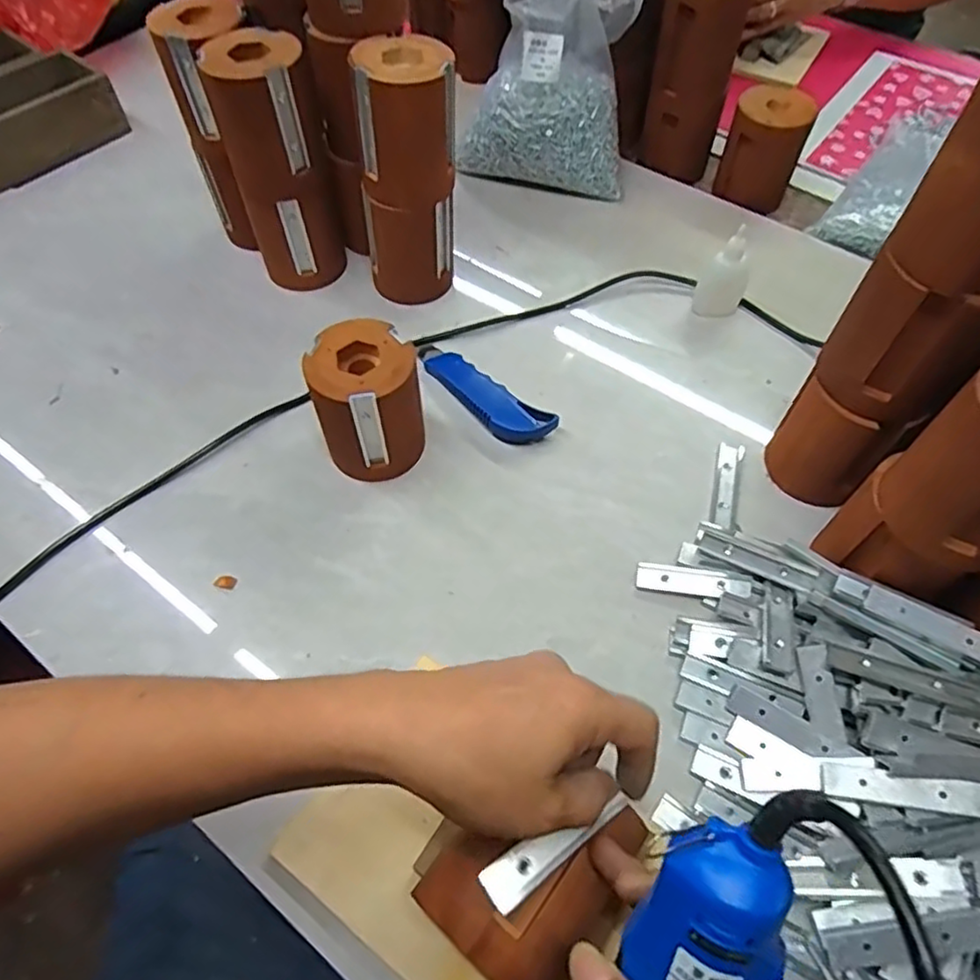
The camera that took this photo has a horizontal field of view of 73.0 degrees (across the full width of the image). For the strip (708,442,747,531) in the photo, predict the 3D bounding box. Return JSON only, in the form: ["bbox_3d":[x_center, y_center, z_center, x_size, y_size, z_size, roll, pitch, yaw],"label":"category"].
[{"bbox_3d":[0.189,-0.003,0.528,0.022,0.004,0.084,13,60,9],"label":"strip"}]

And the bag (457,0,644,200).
[{"bbox_3d":[0.070,-0.432,0.684,0.167,0.176,0.136,15,60,10],"label":"bag"}]

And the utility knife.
[{"bbox_3d":[-0.011,-0.082,0.566,0.148,0.019,0.040,36,66,21],"label":"utility knife"}]

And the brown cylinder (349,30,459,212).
[{"bbox_3d":[-0.068,-0.298,0.535,0.081,0.103,0.076,-7,59,-3],"label":"brown cylinder"}]

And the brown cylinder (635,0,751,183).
[{"bbox_3d":[0.207,-0.427,0.678,0.078,0.193,0.067,10,59,8],"label":"brown cylinder"}]

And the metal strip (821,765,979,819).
[{"bbox_3d":[0.233,0.169,0.374,0.081,0.006,0.018,2,61,17],"label":"metal strip"}]

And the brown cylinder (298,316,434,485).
[{"bbox_3d":[-0.092,-0.067,0.509,0.083,0.102,0.080,-11,59,-6],"label":"brown cylinder"}]

